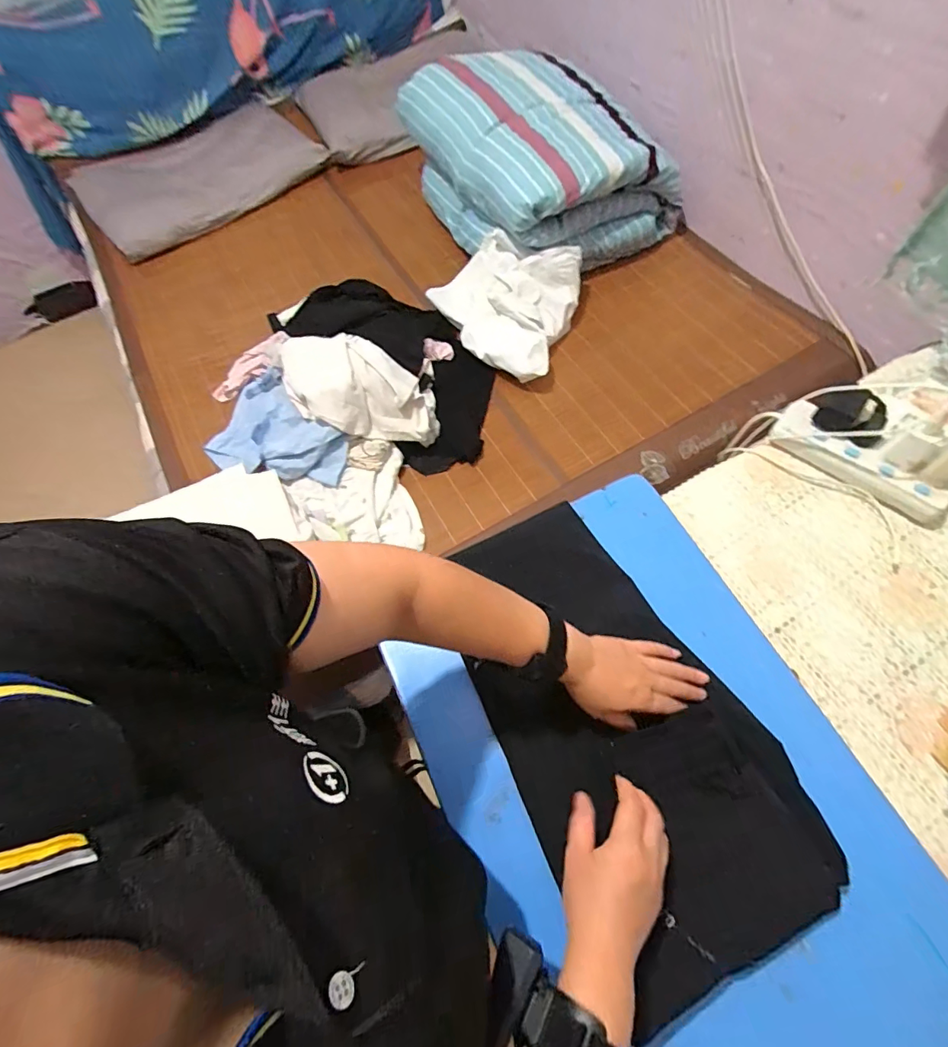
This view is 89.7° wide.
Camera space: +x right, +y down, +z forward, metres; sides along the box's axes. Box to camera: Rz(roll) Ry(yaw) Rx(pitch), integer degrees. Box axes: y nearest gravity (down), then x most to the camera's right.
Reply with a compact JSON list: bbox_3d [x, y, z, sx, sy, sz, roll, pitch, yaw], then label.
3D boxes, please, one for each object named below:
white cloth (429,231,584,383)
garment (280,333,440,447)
[{"bbox_3d":[0.053,-0.526,1.147,0.348,0.118,0.314,20,68,13],"label":"white cloth"},{"bbox_3d":[-0.244,-0.274,1.017,0.305,0.158,0.195,-4,65,2],"label":"garment"}]

